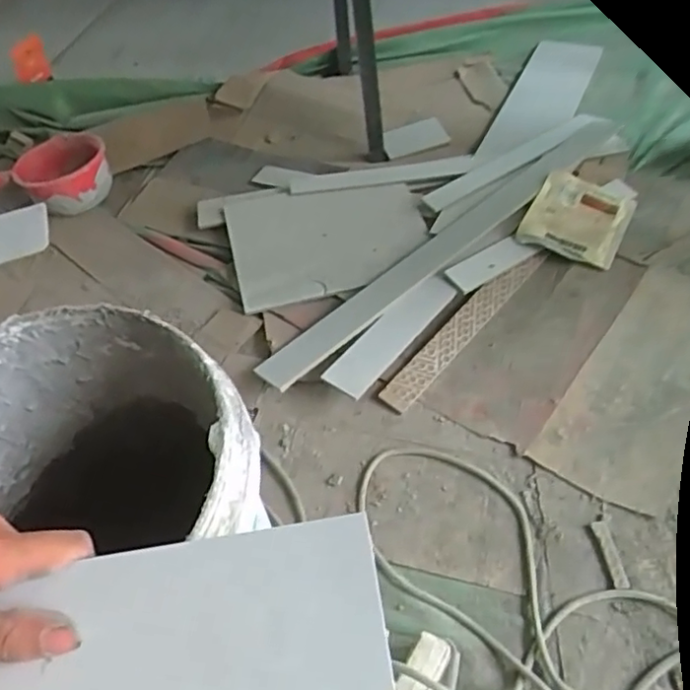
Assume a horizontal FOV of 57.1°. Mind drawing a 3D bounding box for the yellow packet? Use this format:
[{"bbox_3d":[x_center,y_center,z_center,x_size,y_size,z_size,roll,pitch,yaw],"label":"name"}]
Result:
[{"bbox_3d":[0.385,-0.212,1.053,0.154,0.030,0.196,20,55,21],"label":"yellow packet"}]

